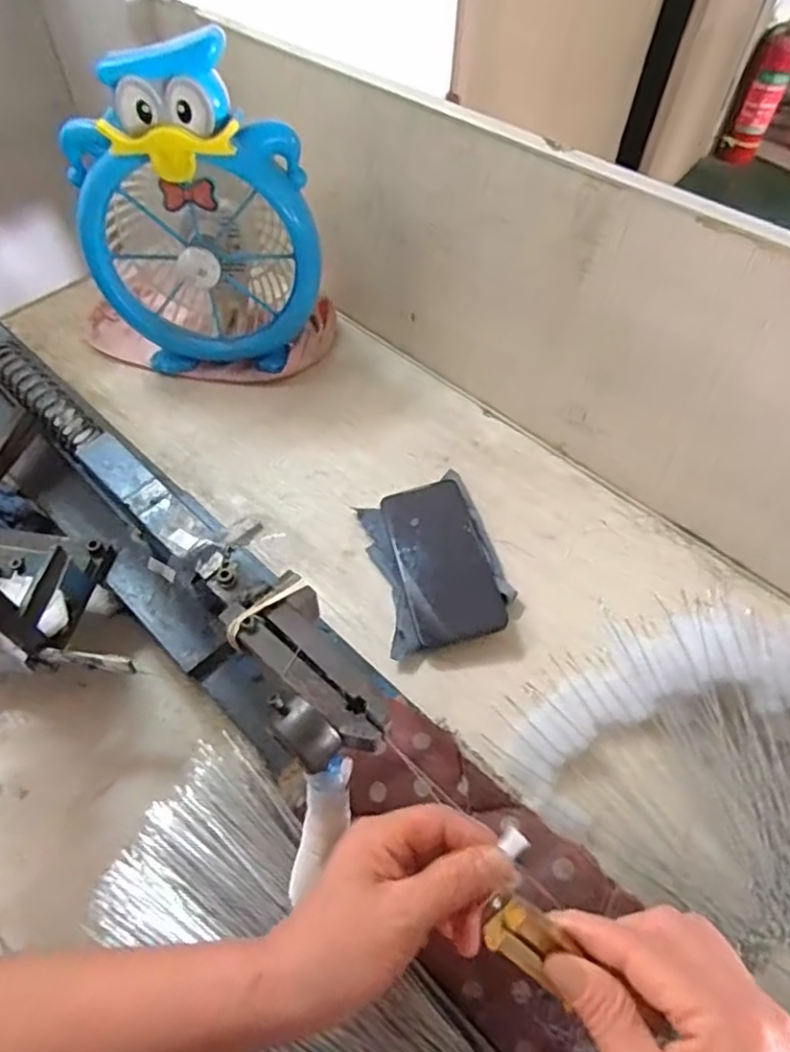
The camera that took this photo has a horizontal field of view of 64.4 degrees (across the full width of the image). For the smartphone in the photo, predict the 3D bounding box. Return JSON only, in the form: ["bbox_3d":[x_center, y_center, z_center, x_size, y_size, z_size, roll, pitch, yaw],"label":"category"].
[{"bbox_3d":[0.042,0.029,0.562,0.077,0.007,0.159,-19,57,2],"label":"smartphone"}]

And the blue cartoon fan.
[{"bbox_3d":[-0.201,-0.305,0.628,0.234,0.294,0.145,-7,56,-6],"label":"blue cartoon fan"}]

